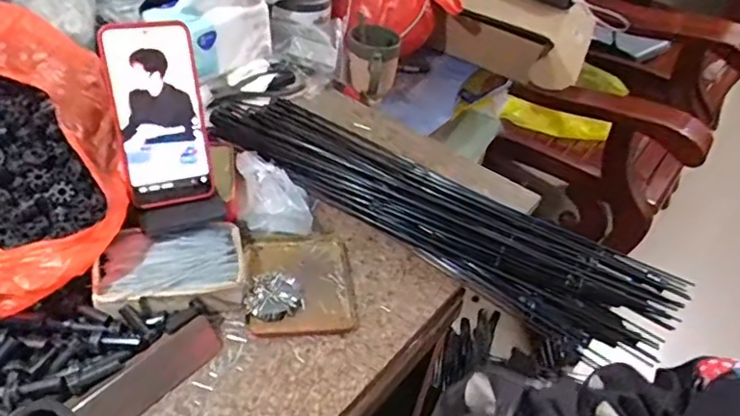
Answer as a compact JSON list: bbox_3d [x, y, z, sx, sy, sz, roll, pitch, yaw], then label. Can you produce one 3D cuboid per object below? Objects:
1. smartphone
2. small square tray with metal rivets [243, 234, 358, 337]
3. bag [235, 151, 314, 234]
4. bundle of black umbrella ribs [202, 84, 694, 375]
[{"bbox_3d":[-0.193,-0.083,0.539,0.080,0.165,0.015,-11,17,-19],"label":"smartphone"},{"bbox_3d":[-0.070,0.070,0.575,0.101,0.017,0.121,-3,43,-11],"label":"small square tray with metal rivets"},{"bbox_3d":[-0.104,-0.016,0.632,0.073,0.056,0.101,-4,43,-12],"label":"bag"},{"bbox_3d":[0.048,-0.009,0.667,0.579,0.051,0.147,27,46,21],"label":"bundle of black umbrella ribs"}]

